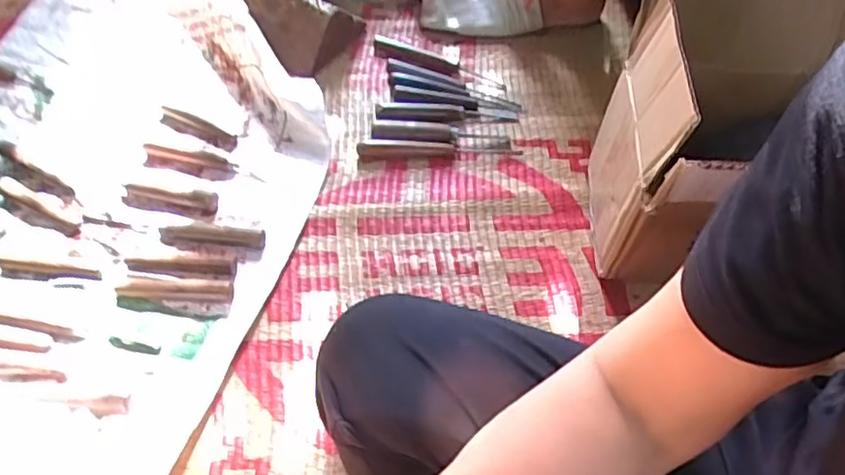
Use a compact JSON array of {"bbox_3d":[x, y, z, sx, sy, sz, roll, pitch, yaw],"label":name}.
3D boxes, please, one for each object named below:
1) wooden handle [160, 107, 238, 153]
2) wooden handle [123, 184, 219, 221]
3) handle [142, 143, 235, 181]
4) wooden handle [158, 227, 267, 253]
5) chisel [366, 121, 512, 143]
[{"bbox_3d":[-0.248,-0.120,0.685,0.090,0.014,0.025,19,54,10],"label":"wooden handle"},{"bbox_3d":[-0.262,-0.040,0.644,0.098,0.012,0.028,9,53,3],"label":"wooden handle"},{"bbox_3d":[-0.253,-0.083,0.675,0.094,0.018,0.030,9,53,3],"label":"handle"},{"bbox_3d":[-0.212,0.001,0.622,0.102,0.015,0.022,2,53,-2],"label":"wooden handle"},{"bbox_3d":[0.021,-0.122,0.720,0.160,0.015,0.026,0,53,-3],"label":"chisel"}]

